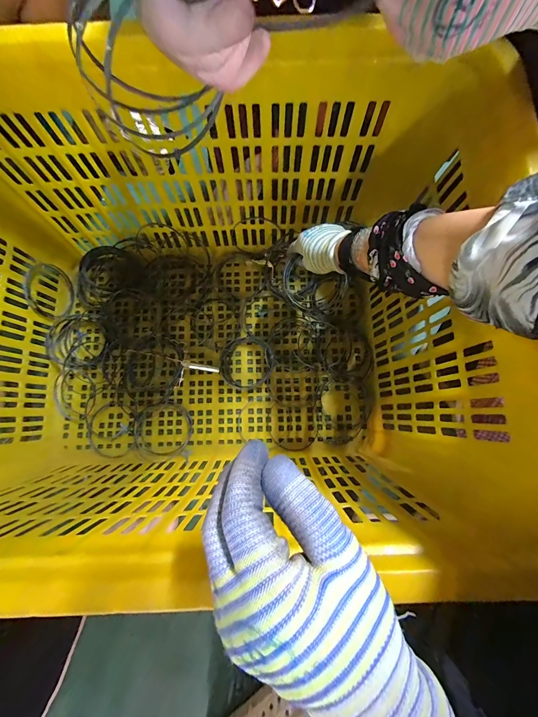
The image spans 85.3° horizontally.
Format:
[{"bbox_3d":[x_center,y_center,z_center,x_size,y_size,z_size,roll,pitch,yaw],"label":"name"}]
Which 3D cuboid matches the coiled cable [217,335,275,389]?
[{"bbox_3d":[-0.049,0.007,0.641,0.113,0.036,0.121,0,80,1],"label":"coiled cable"}]

